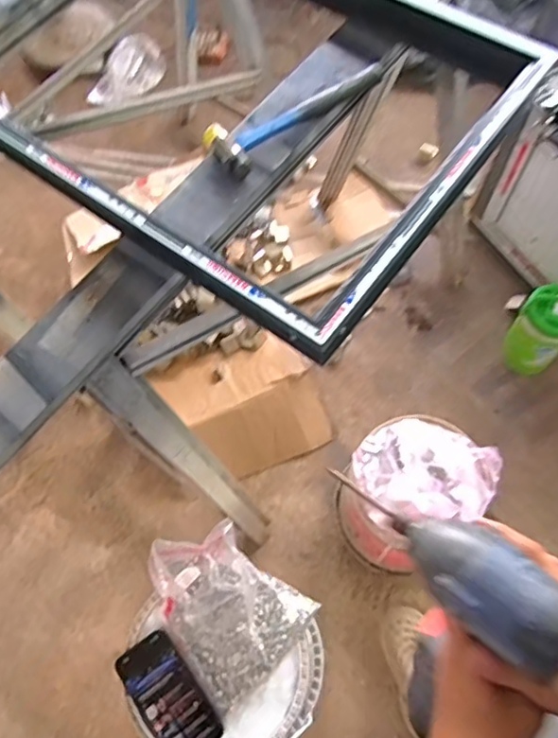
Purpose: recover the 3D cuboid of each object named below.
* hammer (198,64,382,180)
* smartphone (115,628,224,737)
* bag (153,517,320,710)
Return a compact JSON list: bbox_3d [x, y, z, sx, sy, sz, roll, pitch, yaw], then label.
[{"bbox_3d":[0.023,-0.402,0.929,0.299,0.032,0.084,-38,69,-12],"label":"hammer"},{"bbox_3d":[-0.145,0.435,0.801,0.078,0.010,0.158,-30,70,-28],"label":"smartphone"},{"bbox_3d":[-0.077,0.320,0.835,0.171,0.053,0.218,-39,69,-13],"label":"bag"}]

